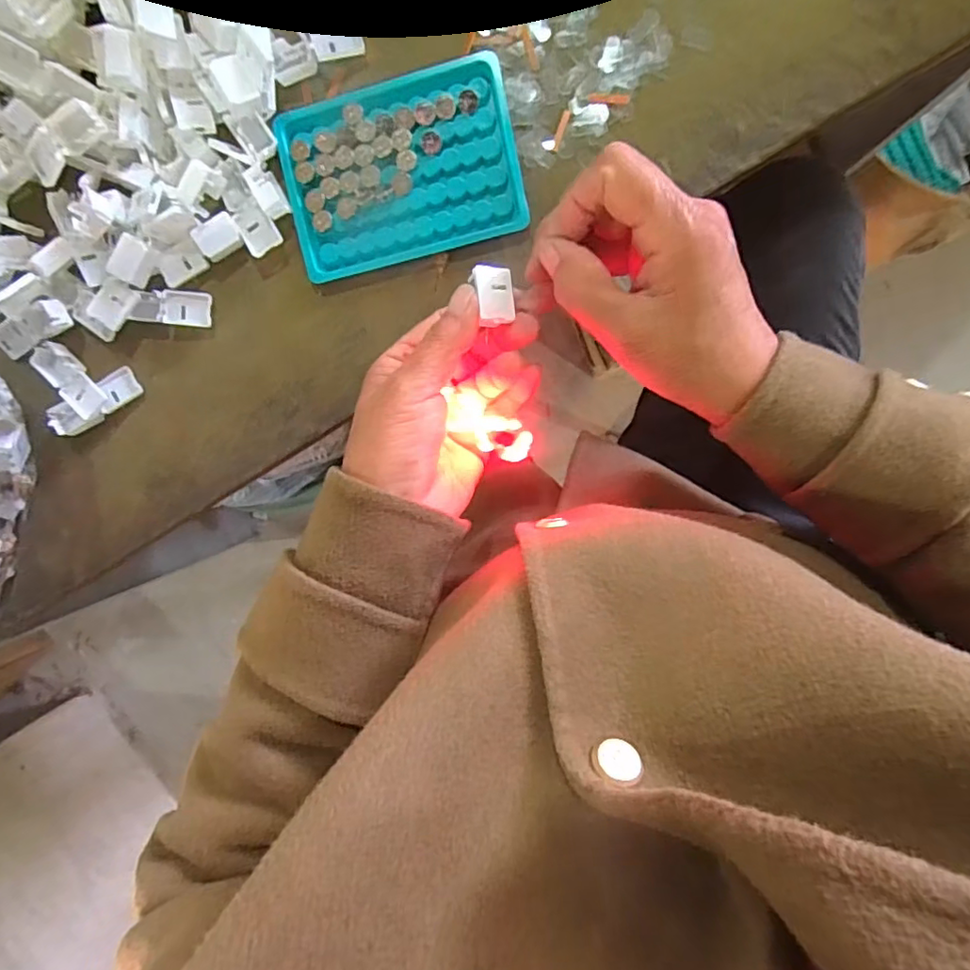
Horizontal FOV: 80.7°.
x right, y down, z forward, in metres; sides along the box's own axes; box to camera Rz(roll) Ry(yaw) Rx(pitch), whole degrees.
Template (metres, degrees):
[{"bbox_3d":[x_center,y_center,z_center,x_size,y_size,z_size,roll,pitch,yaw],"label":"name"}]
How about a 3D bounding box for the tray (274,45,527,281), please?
[{"bbox_3d":[-0.047,-0.174,0.318,0.127,0.011,0.090,-12,96,7],"label":"tray"}]

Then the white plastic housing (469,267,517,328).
[{"bbox_3d":[0.004,-0.092,0.278,0.021,0.008,0.026,-8,89,-22],"label":"white plastic housing"}]

